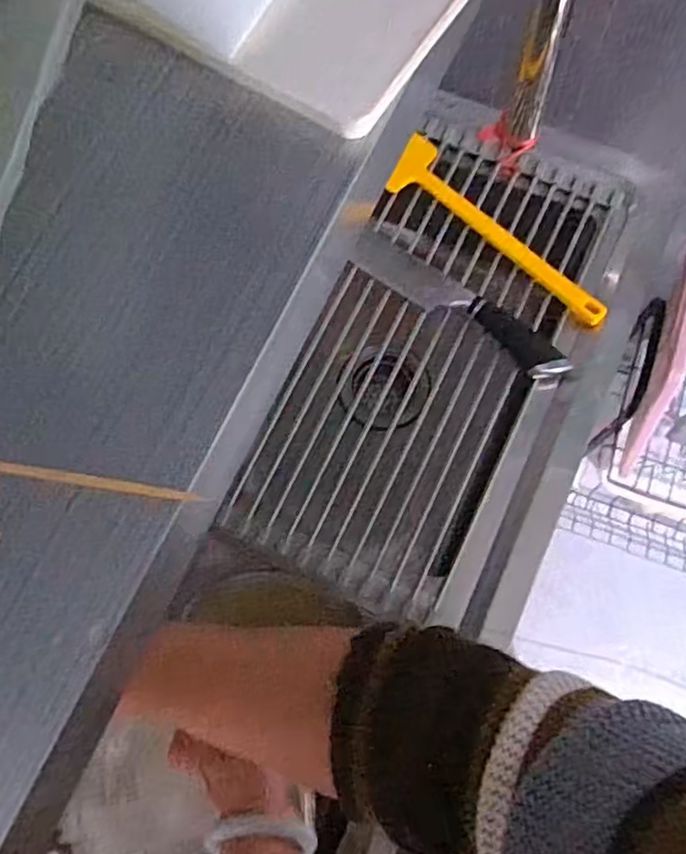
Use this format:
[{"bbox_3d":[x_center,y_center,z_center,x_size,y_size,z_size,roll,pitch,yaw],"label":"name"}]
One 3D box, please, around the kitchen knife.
[{"bbox_3d":[0.110,-0.122,0.635,0.232,0.021,0.053,36,79,10],"label":"kitchen knife"}]

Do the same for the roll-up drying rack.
[{"bbox_3d":[0.088,-0.075,0.637,0.219,0.015,0.481,25,78,8],"label":"roll-up drying rack"}]

